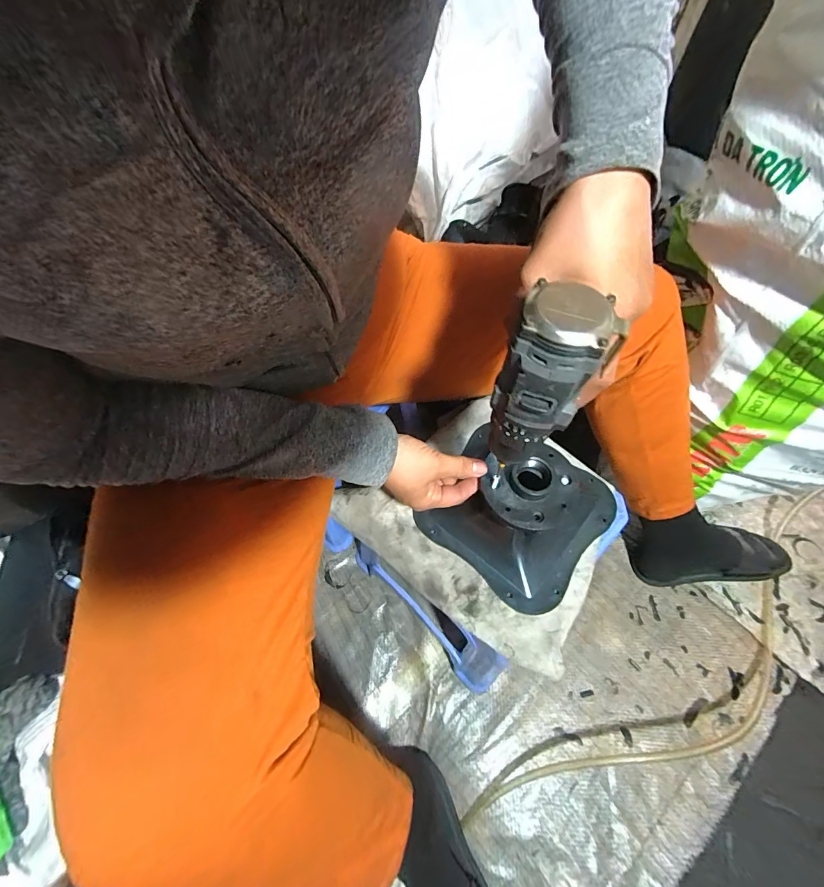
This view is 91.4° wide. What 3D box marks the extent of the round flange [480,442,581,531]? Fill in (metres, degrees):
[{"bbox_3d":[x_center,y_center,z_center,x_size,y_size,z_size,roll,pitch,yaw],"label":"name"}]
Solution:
[{"bbox_3d":[0.121,0.043,0.397,0.095,0.028,0.078,-10,64,-6],"label":"round flange"}]

